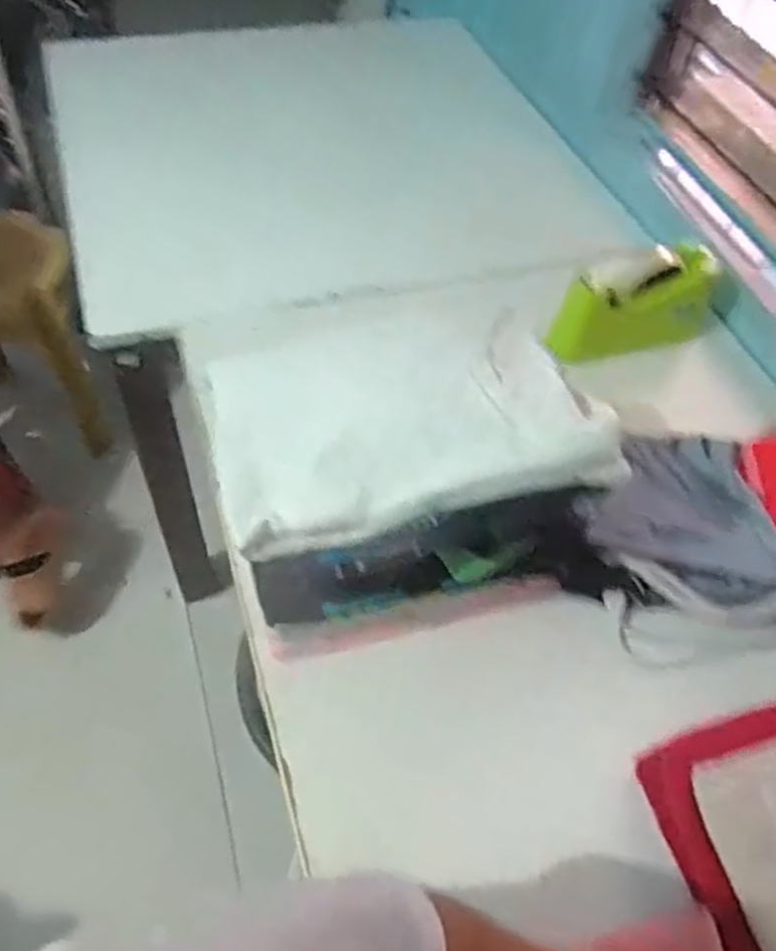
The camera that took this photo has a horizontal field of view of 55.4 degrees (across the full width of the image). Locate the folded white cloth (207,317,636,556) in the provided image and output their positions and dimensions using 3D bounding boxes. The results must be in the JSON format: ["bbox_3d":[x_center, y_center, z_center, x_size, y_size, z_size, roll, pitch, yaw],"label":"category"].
[{"bbox_3d":[0.017,-0.045,0.565,0.289,0.060,0.162,-8,54,-10],"label":"folded white cloth"}]

